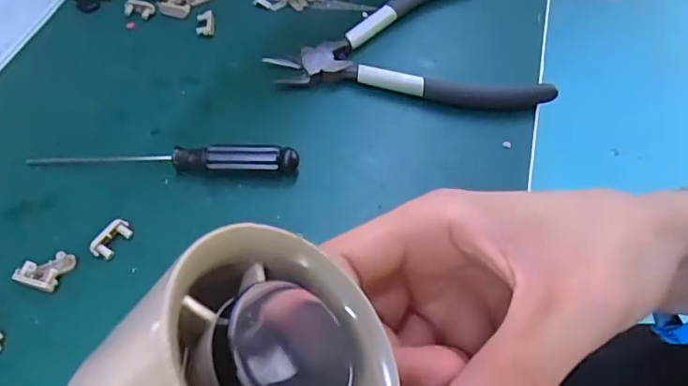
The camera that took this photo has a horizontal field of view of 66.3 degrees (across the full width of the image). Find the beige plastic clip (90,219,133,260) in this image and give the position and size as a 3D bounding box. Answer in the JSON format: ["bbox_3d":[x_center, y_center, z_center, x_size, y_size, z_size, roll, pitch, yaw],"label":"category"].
[{"bbox_3d":[-0.105,0.021,0.238,0.009,0.008,0.019,26,59,17],"label":"beige plastic clip"}]

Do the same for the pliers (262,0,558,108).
[{"bbox_3d":[0.039,-0.096,0.311,0.148,0.019,0.105,4,55,3],"label":"pliers"}]

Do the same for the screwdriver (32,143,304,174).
[{"bbox_3d":[-0.089,-0.017,0.258,0.132,0.015,0.012,2,55,2],"label":"screwdriver"}]

